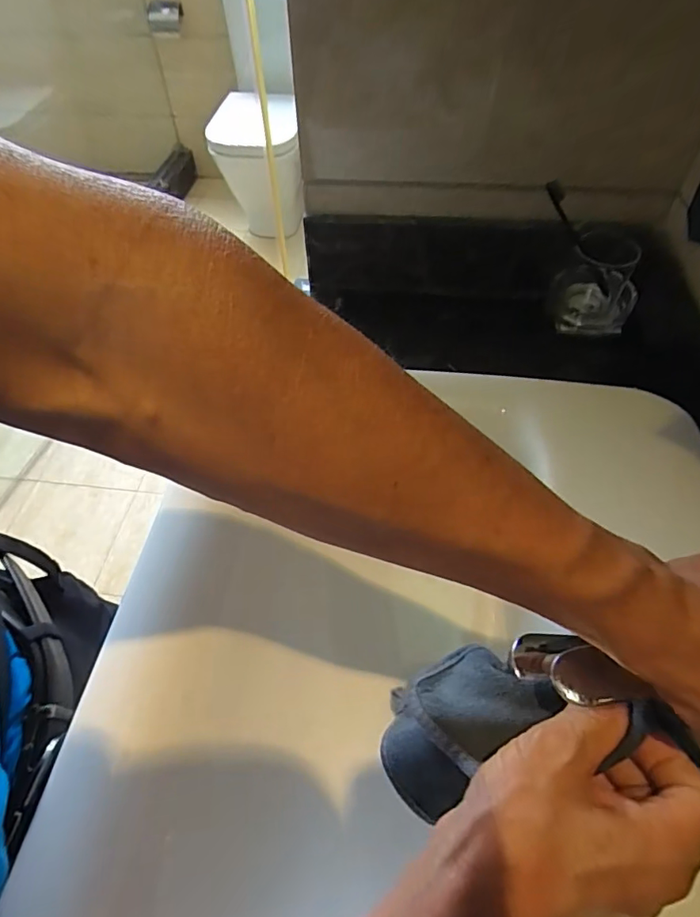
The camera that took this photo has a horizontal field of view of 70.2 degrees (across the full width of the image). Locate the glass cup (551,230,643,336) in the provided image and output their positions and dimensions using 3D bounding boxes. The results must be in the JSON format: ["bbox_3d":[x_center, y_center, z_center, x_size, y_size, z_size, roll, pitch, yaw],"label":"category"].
[{"bbox_3d":[0.302,-0.211,0.613,0.081,0.103,0.075,6,53,6],"label":"glass cup"}]

